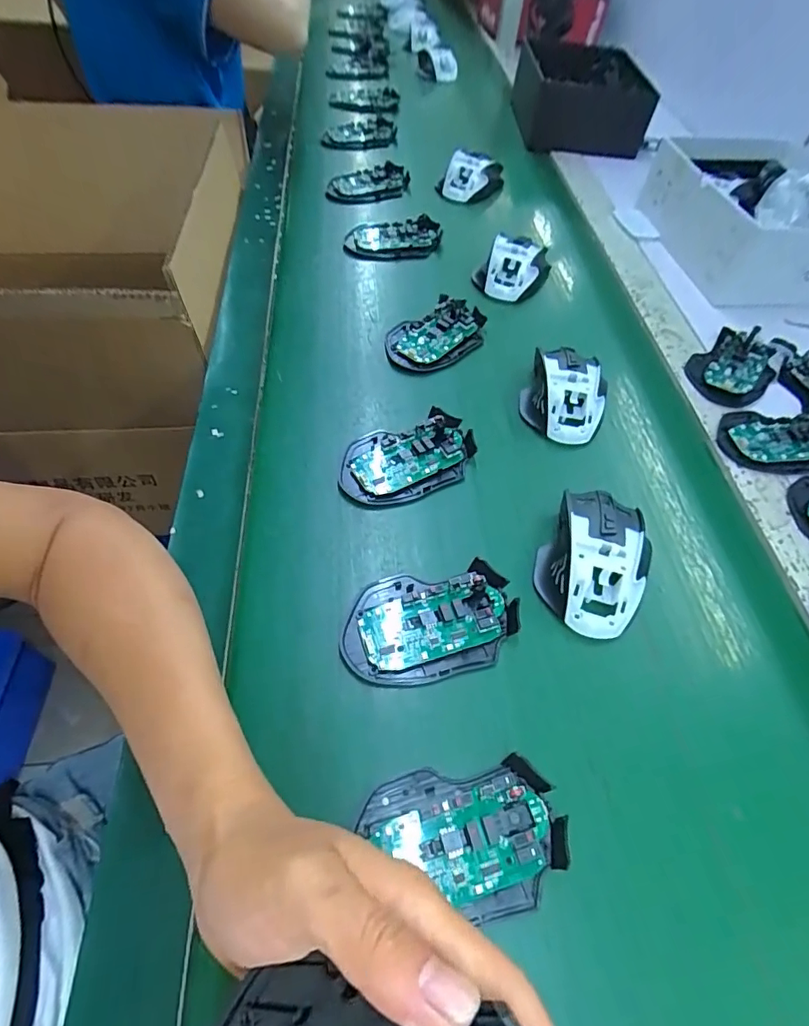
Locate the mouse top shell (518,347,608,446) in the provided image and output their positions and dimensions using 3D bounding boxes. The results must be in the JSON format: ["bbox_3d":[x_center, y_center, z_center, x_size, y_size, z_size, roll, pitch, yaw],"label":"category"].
[{"bbox_3d":[0.149,-0.116,0.468,0.076,0.036,0.110,13,54,6],"label":"mouse top shell"}]

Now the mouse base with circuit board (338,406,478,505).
[{"bbox_3d":[0.003,-0.046,0.421,0.114,0.018,0.069,-16,57,-15],"label":"mouse base with circuit board"}]

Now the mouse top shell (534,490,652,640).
[{"bbox_3d":[0.137,0.028,0.368,0.073,0.036,0.115,19,55,10],"label":"mouse top shell"}]

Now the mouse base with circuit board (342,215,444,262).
[{"bbox_3d":[-0.011,-0.328,0.613,0.117,0.018,0.061,-8,55,-9],"label":"mouse base with circuit board"}]

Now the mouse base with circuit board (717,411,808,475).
[{"bbox_3d":[0.351,-0.073,0.461,0.121,0.029,0.073,-5,54,-8],"label":"mouse base with circuit board"}]

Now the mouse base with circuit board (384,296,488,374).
[{"bbox_3d":[0.033,-0.180,0.516,0.108,0.017,0.067,-31,62,-24],"label":"mouse base with circuit board"}]

